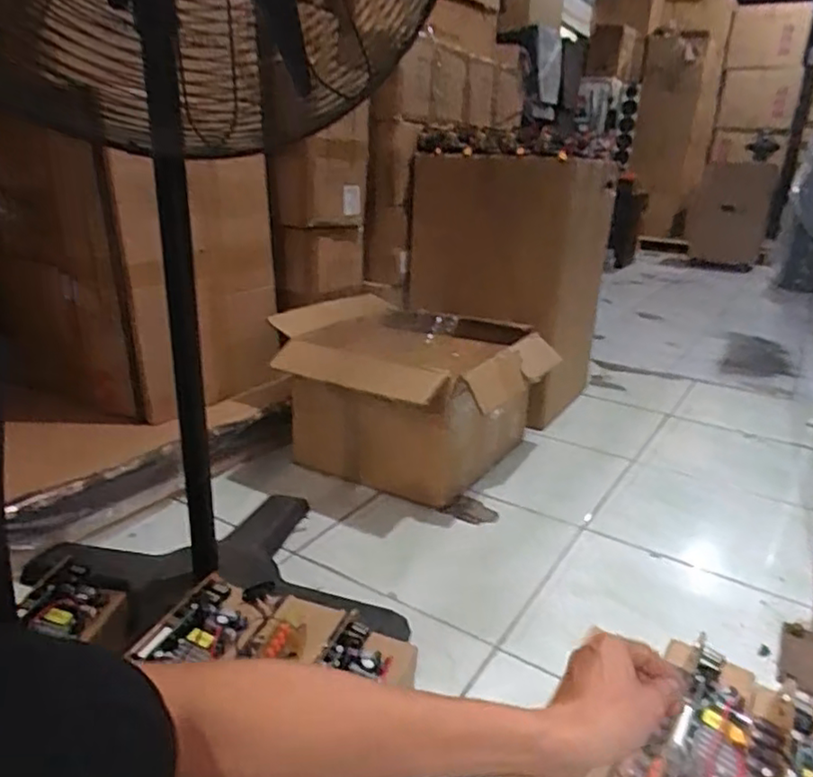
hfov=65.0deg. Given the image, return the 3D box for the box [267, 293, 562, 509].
[{"bbox_3d":[0.000,0.025,1.481,0.534,0.350,0.494,14,23,28],"label":"box"}]

